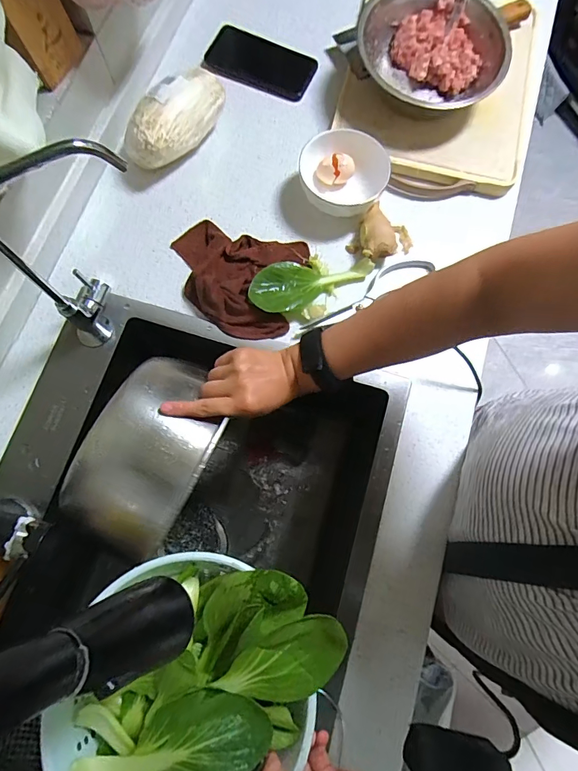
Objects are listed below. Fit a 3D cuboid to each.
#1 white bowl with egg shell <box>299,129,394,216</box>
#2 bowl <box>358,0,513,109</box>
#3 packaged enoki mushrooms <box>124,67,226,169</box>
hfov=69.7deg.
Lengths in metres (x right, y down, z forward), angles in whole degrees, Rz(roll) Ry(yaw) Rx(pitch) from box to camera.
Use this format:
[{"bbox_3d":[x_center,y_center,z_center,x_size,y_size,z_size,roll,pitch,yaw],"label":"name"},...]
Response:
[{"bbox_3d":[0.080,-0.282,0.574,0.118,0.058,0.108,0,75,-1],"label":"white bowl with egg shell"},{"bbox_3d":[0.199,-0.463,0.594,0.203,0.082,0.194,0,75,-1],"label":"bowl"},{"bbox_3d":[-0.154,-0.370,0.580,0.070,0.074,0.158,39,78,8],"label":"packaged enoki mushrooms"}]

